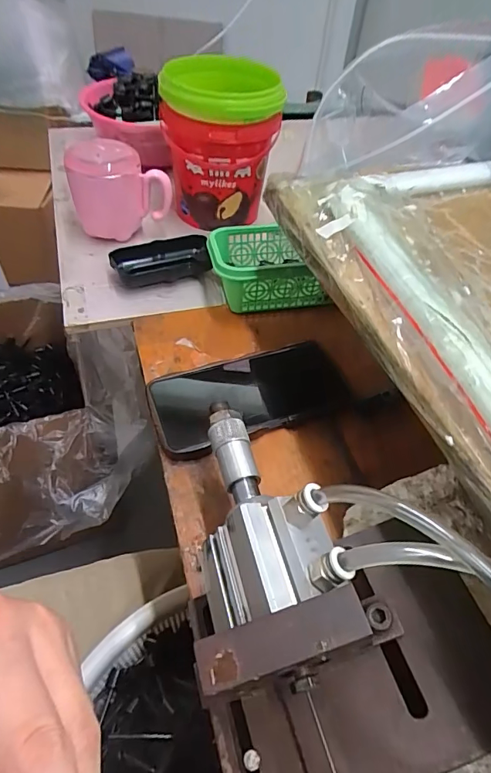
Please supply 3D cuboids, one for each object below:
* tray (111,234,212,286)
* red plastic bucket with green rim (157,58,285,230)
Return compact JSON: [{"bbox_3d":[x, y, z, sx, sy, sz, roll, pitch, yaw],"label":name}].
[{"bbox_3d":[-0.090,-0.137,0.482,0.106,0.025,0.048,-15,53,-18],"label":"tray"},{"bbox_3d":[-0.032,-0.288,0.521,0.121,0.147,0.127,-2,50,-8],"label":"red plastic bucket with green rim"}]

